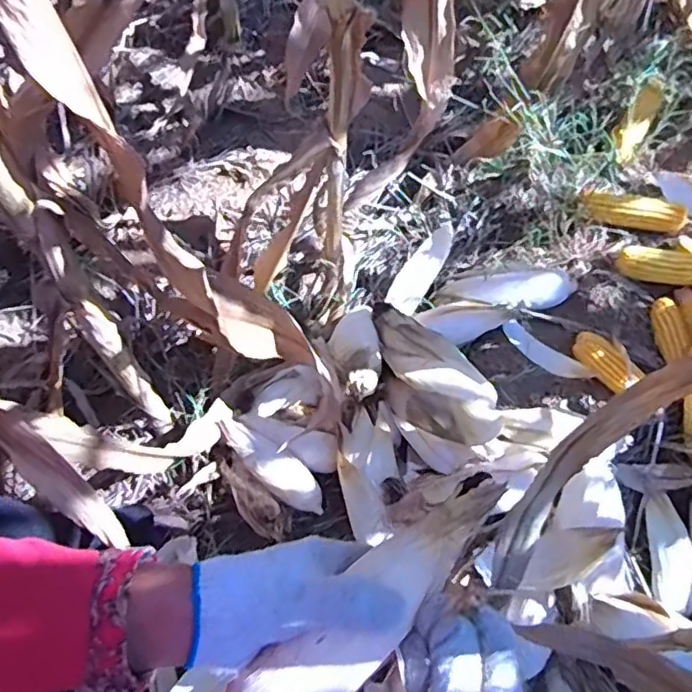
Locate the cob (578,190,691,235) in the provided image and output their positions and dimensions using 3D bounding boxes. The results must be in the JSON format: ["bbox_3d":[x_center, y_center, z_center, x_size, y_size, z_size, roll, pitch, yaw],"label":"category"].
[{"bbox_3d":[0.471,-0.223,1.022,0.171,0.039,0.054,14,61,7],"label":"cob"}]

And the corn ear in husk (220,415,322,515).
[{"bbox_3d":[-0.102,0.161,0.842,0.176,0.044,0.054,36,66,18],"label":"corn ear in husk"}]

